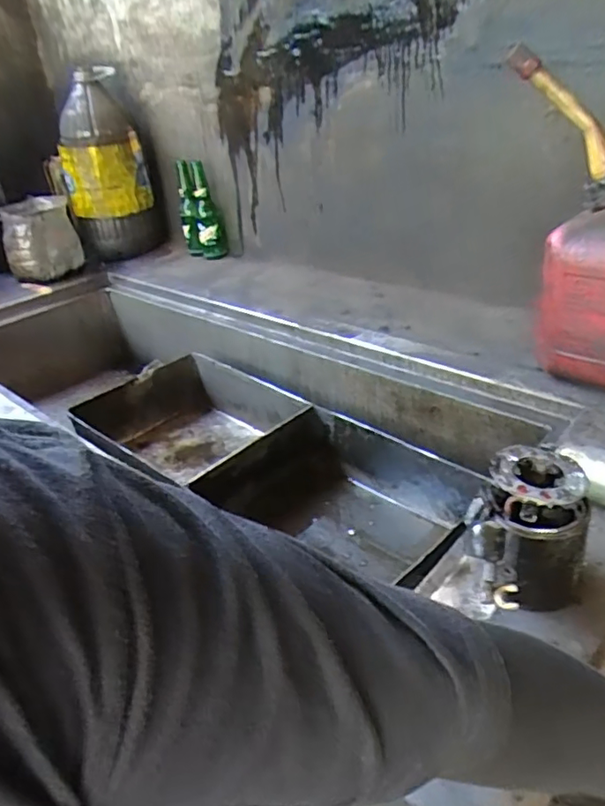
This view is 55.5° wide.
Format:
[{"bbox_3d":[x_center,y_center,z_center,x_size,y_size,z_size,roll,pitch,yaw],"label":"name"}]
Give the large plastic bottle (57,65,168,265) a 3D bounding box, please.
[{"bbox_3d":[-0.526,-0.618,1.543,0.232,0.433,0.244,-16,32,-18],"label":"large plastic bottle"}]

